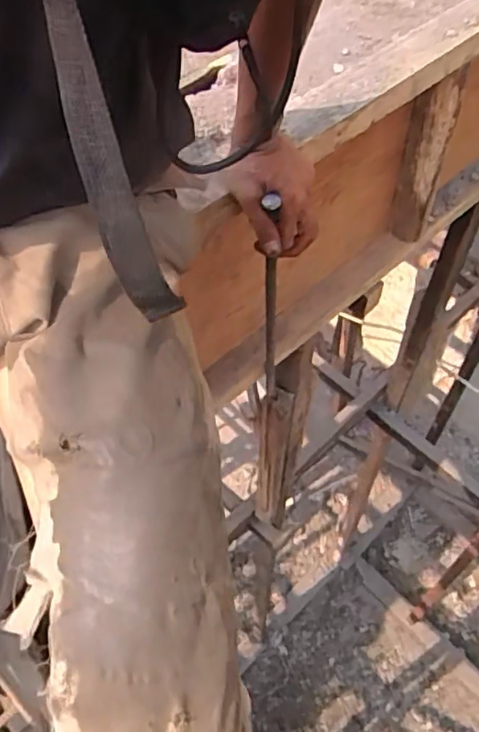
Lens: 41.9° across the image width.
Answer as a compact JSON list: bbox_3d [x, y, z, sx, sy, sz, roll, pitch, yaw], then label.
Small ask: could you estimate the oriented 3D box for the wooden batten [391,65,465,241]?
[{"bbox_3d":[0.293,-0.324,1.000,0.064,0.293,0.034,13,56,10],"label":"wooden batten"}]

